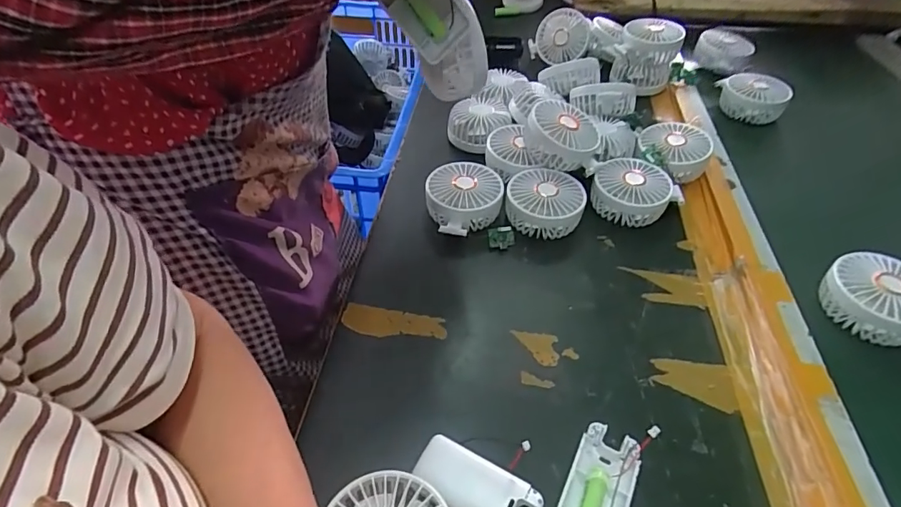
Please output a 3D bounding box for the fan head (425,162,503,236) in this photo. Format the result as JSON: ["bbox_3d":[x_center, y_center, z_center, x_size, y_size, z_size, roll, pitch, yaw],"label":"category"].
[{"bbox_3d":[0.017,-0.058,0.554,0.083,0.047,0.090,-1,44,1],"label":"fan head"}]

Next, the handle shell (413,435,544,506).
[{"bbox_3d":[0.019,0.172,0.351,0.091,0.013,0.043,21,49,22],"label":"handle shell"}]

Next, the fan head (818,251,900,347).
[{"bbox_3d":[0.403,0.045,0.443,0.070,0.043,0.100,-24,48,-21],"label":"fan head"}]

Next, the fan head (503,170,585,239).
[{"bbox_3d":[0.107,-0.055,0.552,0.086,0.047,0.086,11,46,13],"label":"fan head"}]

